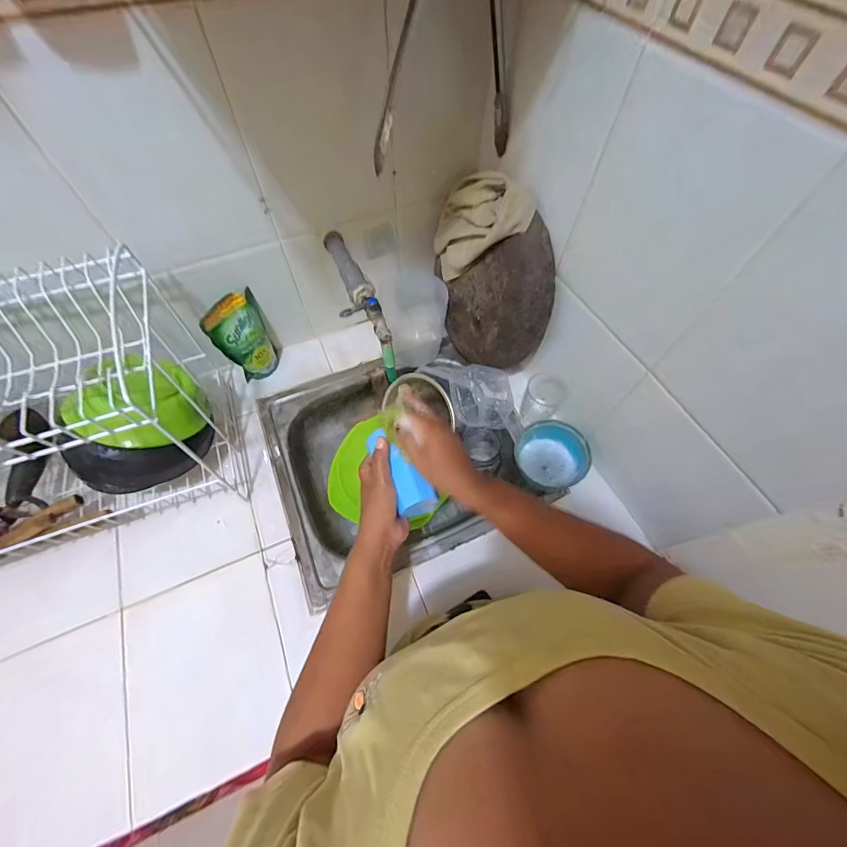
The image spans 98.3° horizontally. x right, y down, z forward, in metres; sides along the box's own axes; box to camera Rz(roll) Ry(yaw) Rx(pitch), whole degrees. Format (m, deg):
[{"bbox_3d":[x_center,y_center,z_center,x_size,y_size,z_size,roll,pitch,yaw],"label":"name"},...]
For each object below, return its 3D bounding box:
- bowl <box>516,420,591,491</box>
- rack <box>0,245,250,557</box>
[{"bbox_3d":[0.214,0.050,0.604,0.106,0.063,0.095,1,61,-1],"label":"bowl"},{"bbox_3d":[-0.555,0.034,0.468,0.496,0.306,0.226,-19,64,-11],"label":"rack"}]

